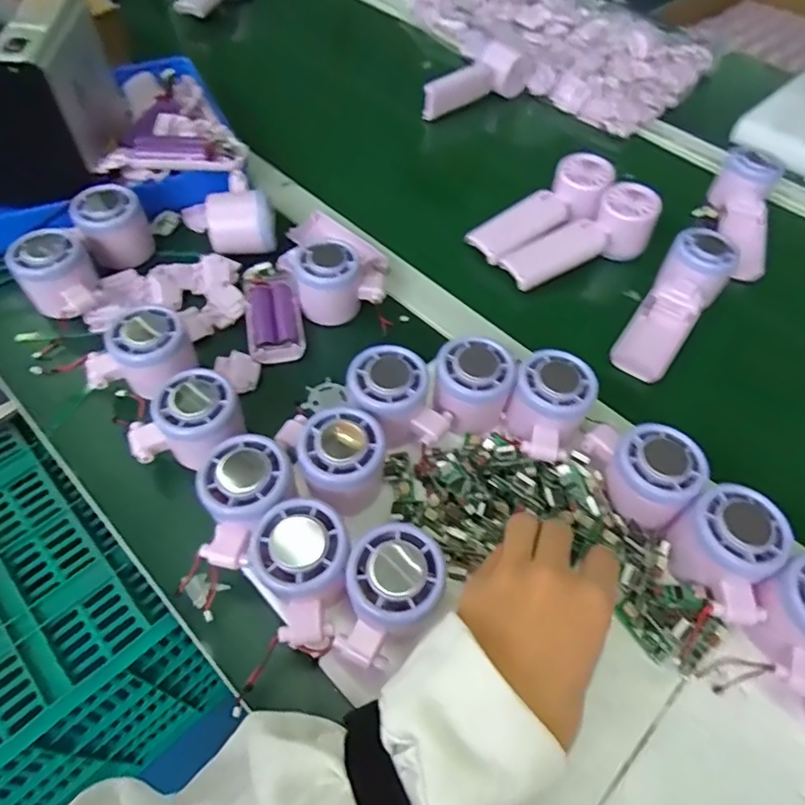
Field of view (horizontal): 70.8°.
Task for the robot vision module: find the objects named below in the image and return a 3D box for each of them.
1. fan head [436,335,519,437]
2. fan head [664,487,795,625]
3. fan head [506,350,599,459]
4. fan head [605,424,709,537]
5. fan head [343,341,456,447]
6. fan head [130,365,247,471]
[{"bbox_3d":[0.052,-0.012,0.419,0.054,0.052,0.056,2,55,-2],"label":"fan head"},{"bbox_3d":[0.203,0.093,0.350,0.069,0.044,0.066,-38,63,-22],"label":"fan head"},{"bbox_3d":[0.105,0.004,0.406,0.055,0.043,0.075,19,56,10],"label":"fan head"},{"bbox_3d":[0.166,0.049,0.377,0.054,0.040,0.054,2,55,-2],"label":"fan head"},{"bbox_3d":[-0.001,0.001,0.407,0.074,0.051,0.056,33,63,22],"label":"fan head"},{"bbox_3d":[-0.152,0.015,0.404,0.079,0.049,0.059,-15,57,-8],"label":"fan head"}]

